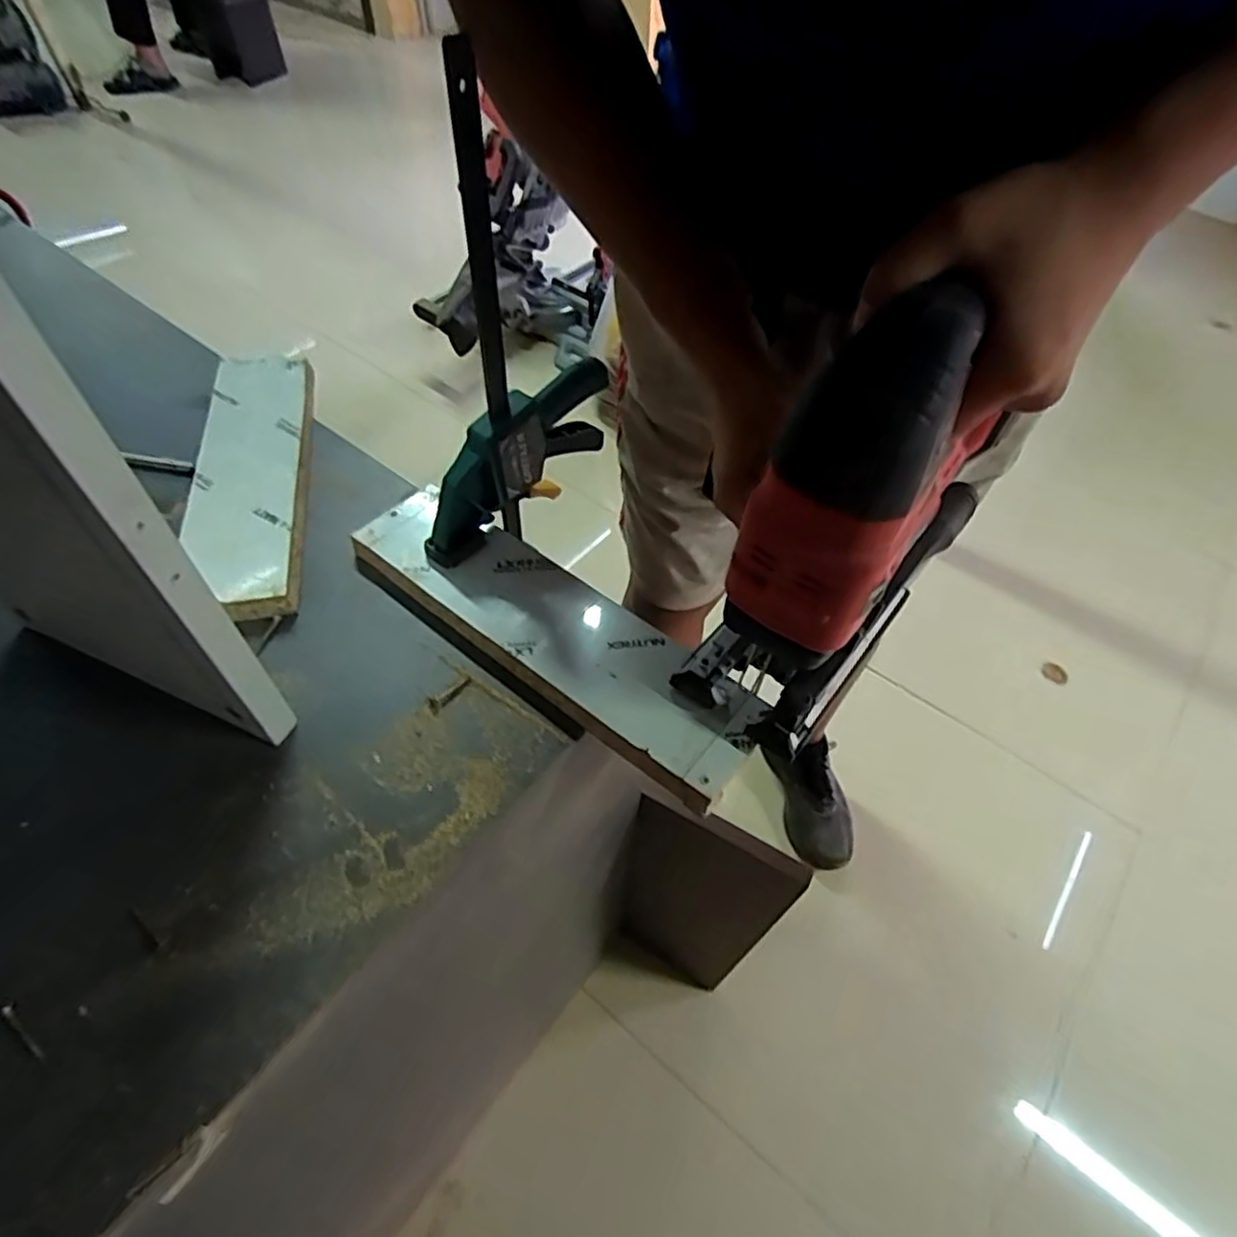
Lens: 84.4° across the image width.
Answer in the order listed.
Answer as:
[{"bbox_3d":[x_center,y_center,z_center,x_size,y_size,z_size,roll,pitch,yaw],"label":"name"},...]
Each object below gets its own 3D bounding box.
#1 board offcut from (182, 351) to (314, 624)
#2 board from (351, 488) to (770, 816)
[{"bbox_3d":[-0.273,-0.114,0.505,0.077,0.022,0.273,-9,54,-8],"label":"board offcut"},{"bbox_3d":[-0.050,0.002,0.438,0.303,0.025,0.077,33,59,21],"label":"board"}]

